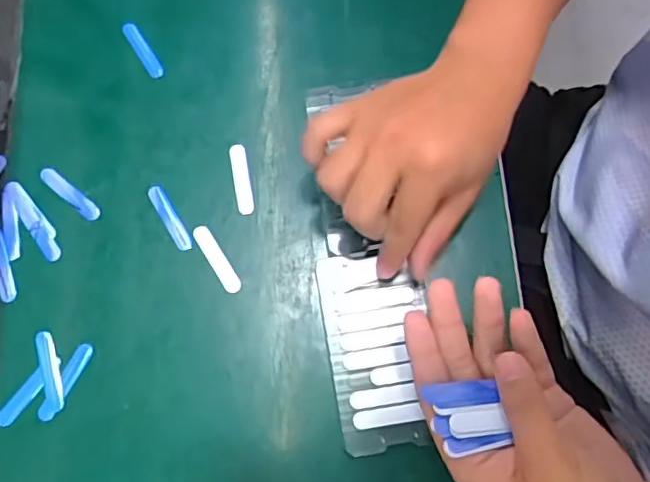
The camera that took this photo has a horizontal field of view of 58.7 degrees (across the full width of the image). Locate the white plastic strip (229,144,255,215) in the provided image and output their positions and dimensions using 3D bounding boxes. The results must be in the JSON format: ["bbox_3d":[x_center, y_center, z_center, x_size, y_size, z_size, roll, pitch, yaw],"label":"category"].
[{"bbox_3d":[-0.058,-0.043,0.399,0.011,0.004,0.051,-10,75,-2],"label":"white plastic strip"}]

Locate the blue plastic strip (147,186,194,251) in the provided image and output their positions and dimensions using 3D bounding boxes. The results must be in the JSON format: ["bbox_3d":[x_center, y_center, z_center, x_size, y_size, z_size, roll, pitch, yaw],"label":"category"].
[{"bbox_3d":[-0.105,-0.016,0.391,0.011,0.004,0.050,-32,77,-8],"label":"blue plastic strip"}]

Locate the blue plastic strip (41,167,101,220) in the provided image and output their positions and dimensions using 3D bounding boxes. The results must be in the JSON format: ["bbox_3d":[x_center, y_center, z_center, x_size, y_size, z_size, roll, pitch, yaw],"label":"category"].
[{"bbox_3d":[-0.175,-0.033,0.396,0.052,0.004,0.012,38,78,10],"label":"blue plastic strip"}]

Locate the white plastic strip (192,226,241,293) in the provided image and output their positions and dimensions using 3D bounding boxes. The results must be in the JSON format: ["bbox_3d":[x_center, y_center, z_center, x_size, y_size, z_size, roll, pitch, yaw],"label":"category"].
[{"bbox_3d":[-0.072,0.012,0.385,0.012,0.004,0.050,-33,77,-8],"label":"white plastic strip"}]

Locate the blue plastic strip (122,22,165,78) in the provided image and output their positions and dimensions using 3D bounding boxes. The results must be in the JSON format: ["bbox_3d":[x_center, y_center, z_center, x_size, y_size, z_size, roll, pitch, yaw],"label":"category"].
[{"bbox_3d":[-0.135,-0.142,0.427,0.011,0.006,0.054,-32,77,-8],"label":"blue plastic strip"}]

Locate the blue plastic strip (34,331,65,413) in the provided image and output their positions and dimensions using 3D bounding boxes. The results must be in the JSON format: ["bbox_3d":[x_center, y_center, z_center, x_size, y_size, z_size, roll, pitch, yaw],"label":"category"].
[{"bbox_3d":[-0.175,0.082,0.365,0.012,0.004,0.050,-19,75,-5],"label":"blue plastic strip"}]

